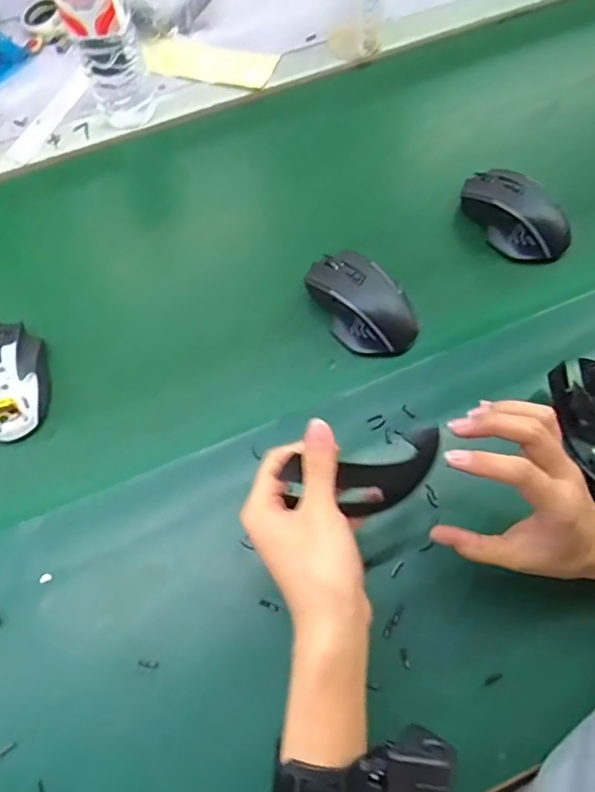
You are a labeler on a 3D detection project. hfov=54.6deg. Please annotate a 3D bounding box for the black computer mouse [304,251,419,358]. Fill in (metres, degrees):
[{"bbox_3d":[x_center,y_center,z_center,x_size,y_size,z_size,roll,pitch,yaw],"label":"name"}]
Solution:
[{"bbox_3d":[0.060,-0.089,0.531,0.076,0.038,0.115,-42,69,-16],"label":"black computer mouse"}]

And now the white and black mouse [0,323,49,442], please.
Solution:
[{"bbox_3d":[-0.259,-0.018,0.509,0.066,0.032,0.109,-20,65,-7],"label":"white and black mouse"}]

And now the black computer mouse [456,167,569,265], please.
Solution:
[{"bbox_3d":[0.215,-0.182,0.572,0.118,0.040,0.068,41,72,20],"label":"black computer mouse"}]

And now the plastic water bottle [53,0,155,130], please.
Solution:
[{"bbox_3d":[-0.199,-0.377,0.575,0.067,0.230,0.056,-17,64,-6],"label":"plastic water bottle"}]

